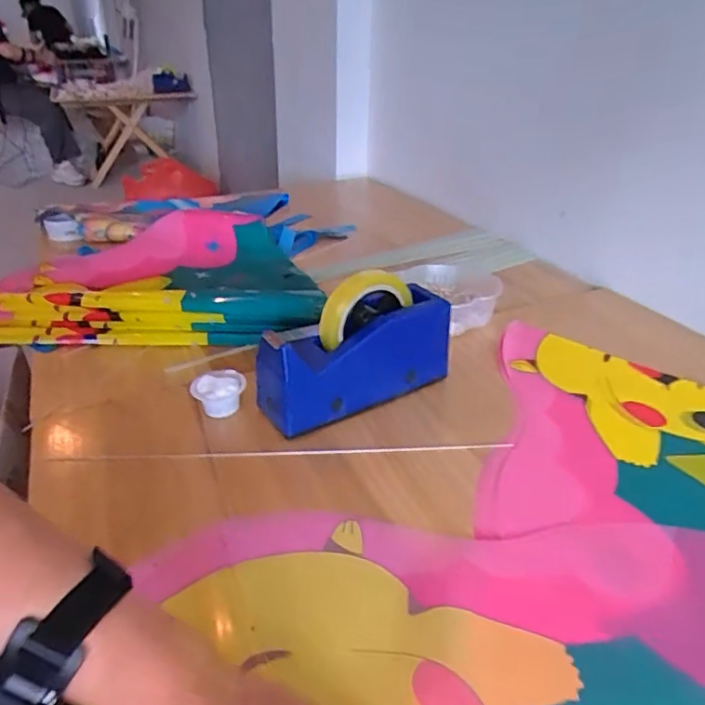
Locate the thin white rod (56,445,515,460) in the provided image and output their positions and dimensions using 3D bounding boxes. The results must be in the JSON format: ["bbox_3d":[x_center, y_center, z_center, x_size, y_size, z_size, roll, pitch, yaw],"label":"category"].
[{"bbox_3d":[-0.063,0.093,0.509,0.420,0.005,0.010,-1,31,-2],"label":"thin white rod"}]

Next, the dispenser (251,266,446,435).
[{"bbox_3d":[0.003,-0.004,0.554,0.199,0.122,0.067,-17,35,-27],"label":"dispenser"}]

